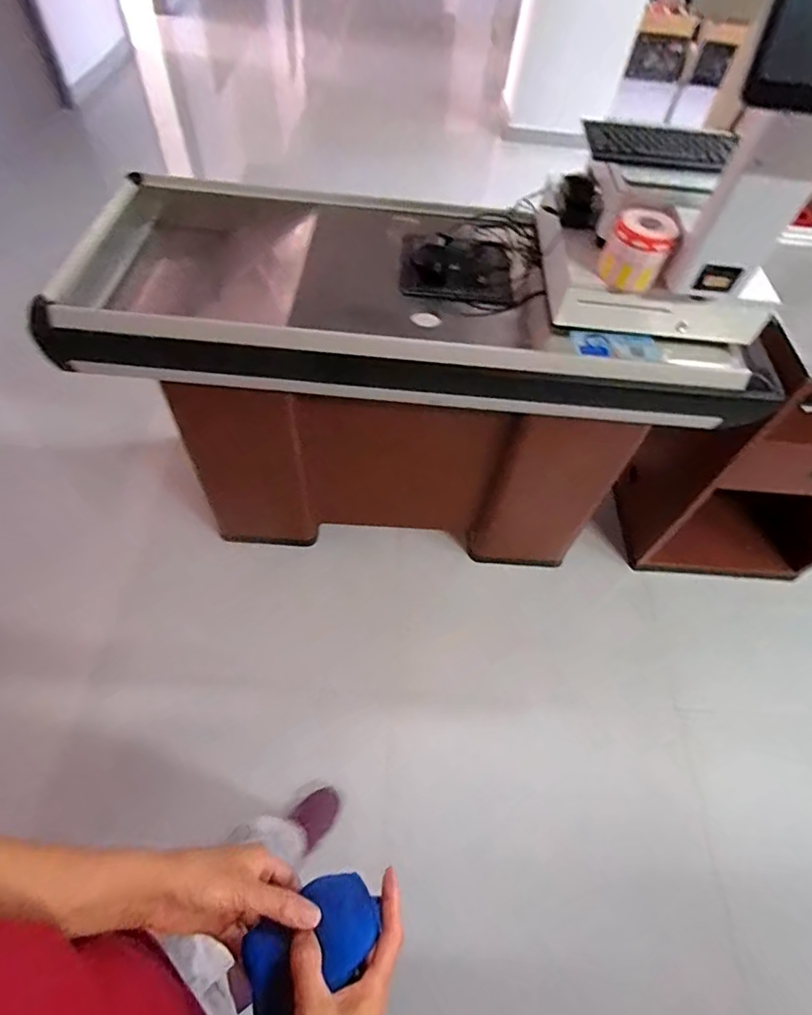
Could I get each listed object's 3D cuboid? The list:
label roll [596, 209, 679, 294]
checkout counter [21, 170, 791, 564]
[{"bbox_3d":[0.430,-0.478,0.974,0.114,0.105,0.097,28,58,14],"label":"label roll"},{"bbox_3d":[-0.030,-0.333,1.484,1.438,0.806,0.641,4,56,-3],"label":"checkout counter"}]

